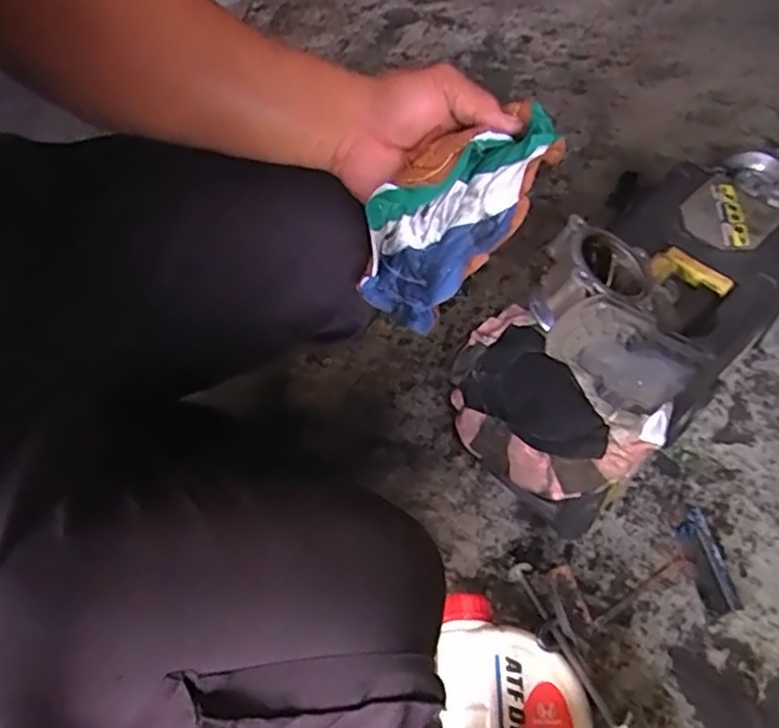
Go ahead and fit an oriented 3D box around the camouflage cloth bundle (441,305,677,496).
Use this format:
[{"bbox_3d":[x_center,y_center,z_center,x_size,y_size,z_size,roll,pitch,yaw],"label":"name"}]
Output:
[{"bbox_3d":[0.128,0.038,0.564,0.112,0.057,0.174,-38,61,-20],"label":"camouflage cloth bundle"}]

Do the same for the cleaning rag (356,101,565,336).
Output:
[{"bbox_3d":[0.055,-0.098,0.434,0.086,0.108,0.137,34,65,24],"label":"cleaning rag"}]

